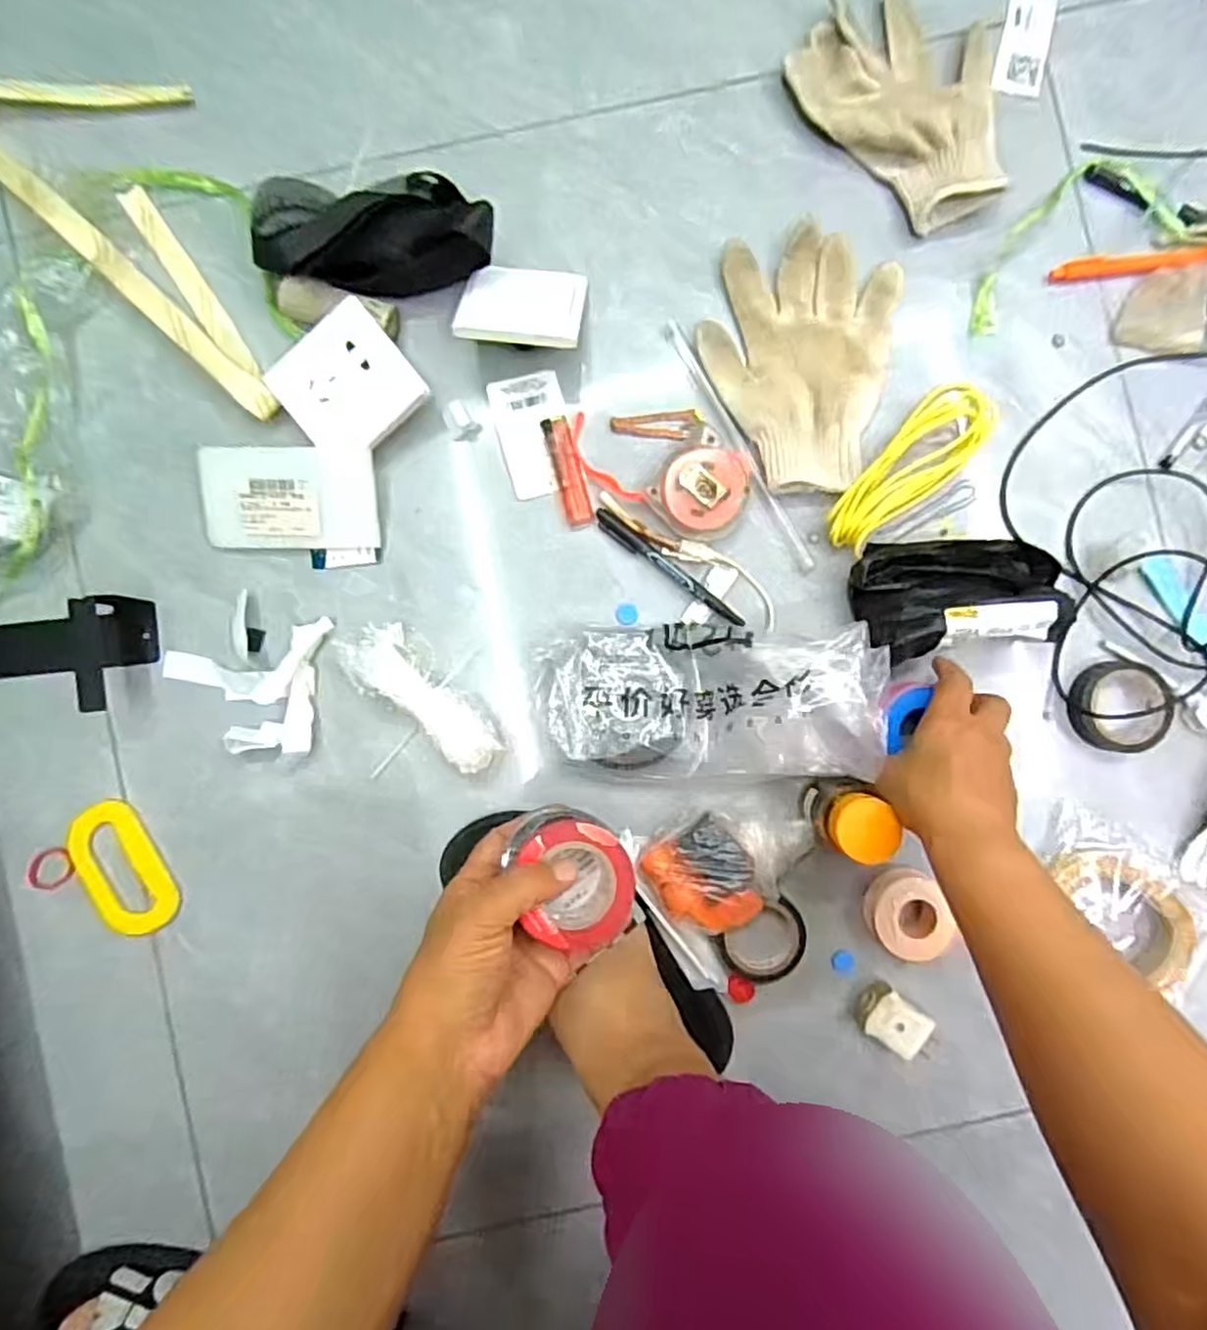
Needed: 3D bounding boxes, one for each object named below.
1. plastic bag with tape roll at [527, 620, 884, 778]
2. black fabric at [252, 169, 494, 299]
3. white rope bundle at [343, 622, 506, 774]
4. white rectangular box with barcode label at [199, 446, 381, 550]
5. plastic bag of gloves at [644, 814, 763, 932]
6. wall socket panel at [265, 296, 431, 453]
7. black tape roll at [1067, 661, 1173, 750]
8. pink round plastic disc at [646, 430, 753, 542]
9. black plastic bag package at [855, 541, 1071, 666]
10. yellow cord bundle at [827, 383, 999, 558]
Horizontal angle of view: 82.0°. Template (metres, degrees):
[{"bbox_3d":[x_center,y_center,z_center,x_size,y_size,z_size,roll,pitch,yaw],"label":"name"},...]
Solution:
[{"bbox_3d":[0.073,0.026,0.491,0.227,0.083,0.104,2,89,0],"label":"plastic bag with tape roll"},{"bbox_3d":[-0.165,-0.309,0.499,0.176,0.069,0.077,-1,89,0],"label":"black fabric"},{"bbox_3d":[-0.127,0.022,0.510,0.135,0.044,0.051,45,89,1],"label":"white rope bundle"},{"bbox_3d":[-0.234,-0.124,0.517,0.129,0.012,0.073,-1,108,-3],"label":"white rectangular box with barcode label"},{"bbox_3d":[0.073,0.154,0.496,0.068,0.039,0.079,-33,89,0],"label":"plastic bag of gloves"},{"bbox_3d":[-0.186,-0.204,0.512,0.090,0.023,0.087,-43,89,-1],"label":"wall socket panel"},{"bbox_3d":[0.388,0.031,0.520,0.071,0.020,0.066,0,89,0],"label":"black tape roll"},{"bbox_3d":[0.075,-0.128,0.514,0.067,0.030,0.067,0,89,0],"label":"pink round plastic disc"},{"bbox_3d":[0.258,-0.046,0.502,0.157,0.061,0.086,-4,89,0],"label":"black plastic bag package"},{"bbox_3d":[0.229,-0.145,0.513,0.055,0.036,0.158,41,89,1],"label":"yellow cord bundle"}]

